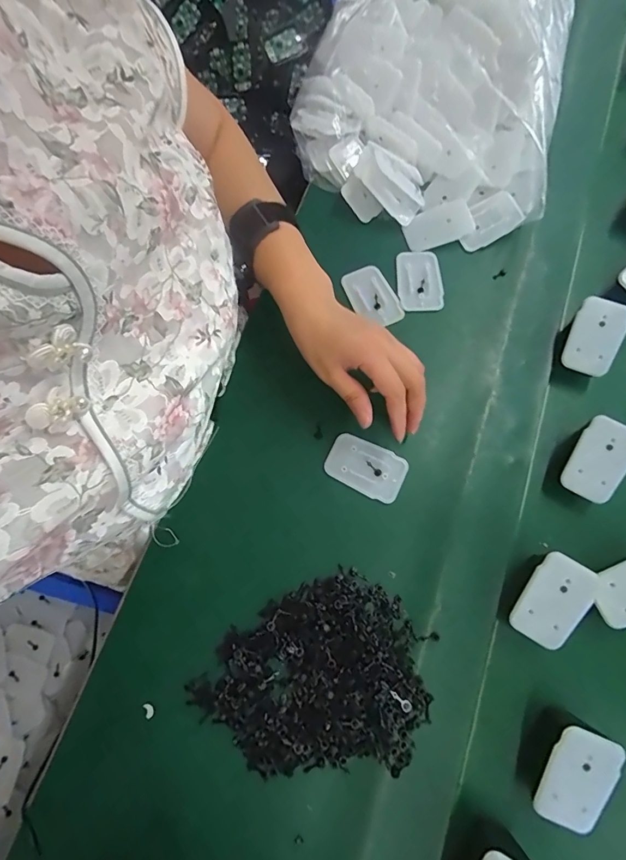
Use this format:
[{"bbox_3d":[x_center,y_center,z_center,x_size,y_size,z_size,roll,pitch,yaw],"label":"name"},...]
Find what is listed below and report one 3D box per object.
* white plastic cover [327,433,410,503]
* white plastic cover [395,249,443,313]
[{"bbox_3d":[0.048,0.034,0.378,0.069,0.007,0.045,24,76,9],"label":"white plastic cover"},{"bbox_3d":[0.112,-0.157,0.439,0.047,0.010,0.070,-5,73,1],"label":"white plastic cover"}]

